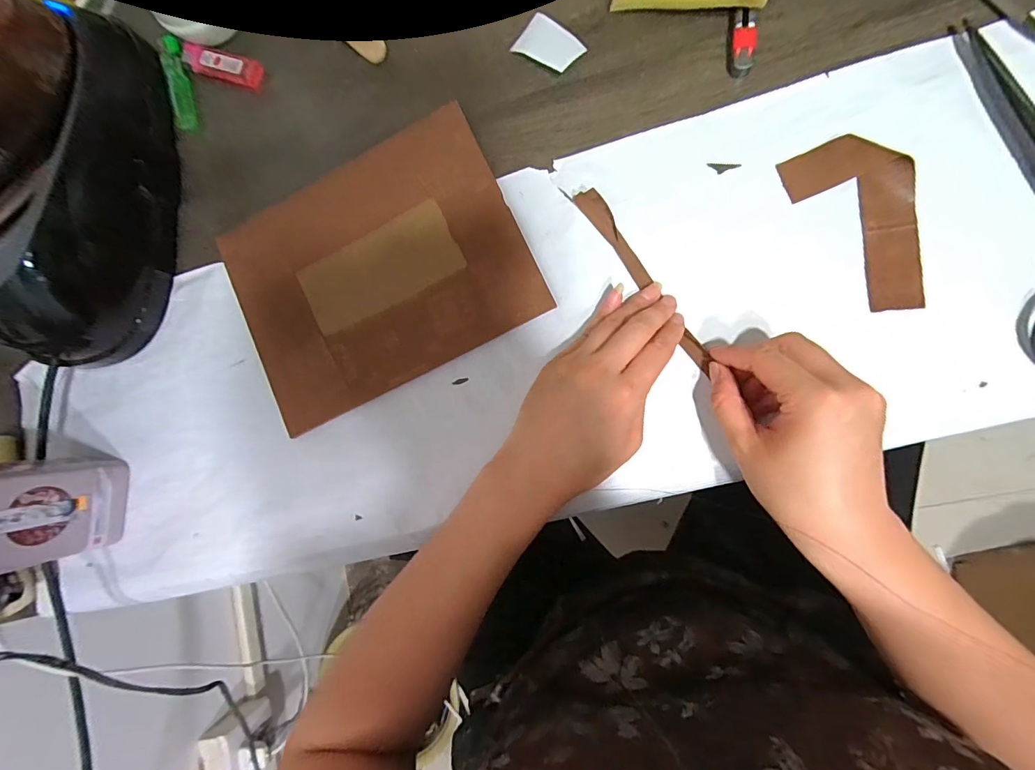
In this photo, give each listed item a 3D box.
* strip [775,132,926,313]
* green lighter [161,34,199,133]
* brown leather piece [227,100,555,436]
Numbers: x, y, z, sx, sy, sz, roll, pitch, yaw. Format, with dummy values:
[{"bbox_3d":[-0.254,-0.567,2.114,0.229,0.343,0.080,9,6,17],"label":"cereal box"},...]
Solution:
[{"bbox_3d":[0.237,-0.112,0.301,0.061,0.013,0.124,-31,84,7],"label":"strip"},{"bbox_3d":[-0.296,-0.263,0.396,0.020,0.011,0.081,-14,86,8],"label":"green lighter"},{"bbox_3d":[-0.112,-0.092,0.360,0.228,0.009,0.182,-25,82,6],"label":"brown leather piece"}]

